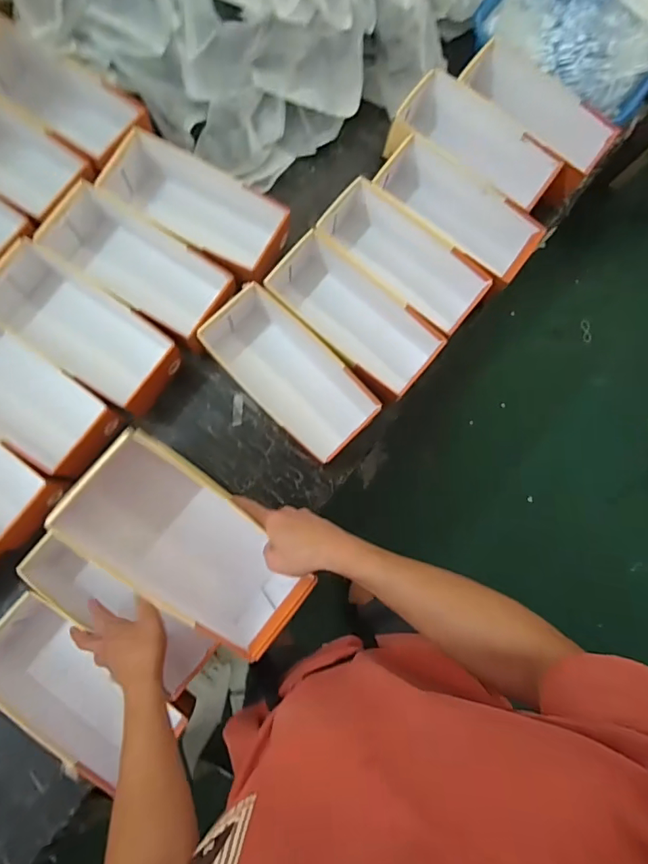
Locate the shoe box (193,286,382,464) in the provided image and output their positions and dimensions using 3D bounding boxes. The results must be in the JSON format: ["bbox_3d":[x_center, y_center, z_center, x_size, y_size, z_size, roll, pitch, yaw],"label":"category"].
[{"bbox_3d":[-0.057,-0.095,0.762,0.132,0.089,0.289,-43,88,-9],"label":"shoe box"}]

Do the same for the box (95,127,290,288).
[{"bbox_3d":[-0.206,-0.359,0.801,0.304,0.121,0.139,32,81,0],"label":"box"}]

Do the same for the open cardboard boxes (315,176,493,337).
[{"bbox_3d":[0.128,-0.288,0.824,0.299,0.114,0.150,41,81,1],"label":"open cardboard boxes"}]

